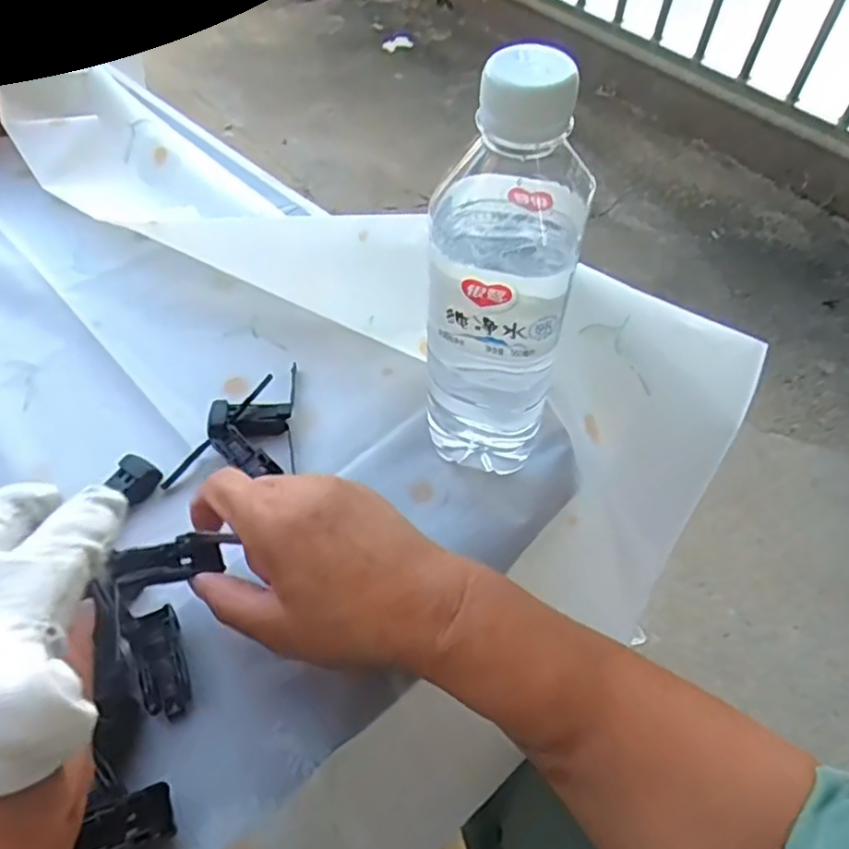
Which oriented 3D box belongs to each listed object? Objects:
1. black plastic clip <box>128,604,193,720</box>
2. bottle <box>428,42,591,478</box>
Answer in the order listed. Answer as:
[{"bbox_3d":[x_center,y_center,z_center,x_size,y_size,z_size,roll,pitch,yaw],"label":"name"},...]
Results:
[{"bbox_3d":[-0.121,0.109,0.306,0.021,0.012,0.048,-16,70,-17],"label":"black plastic clip"},{"bbox_3d":[0.039,-0.057,0.305,0.061,0.212,0.065,16,52,7],"label":"bottle"}]

